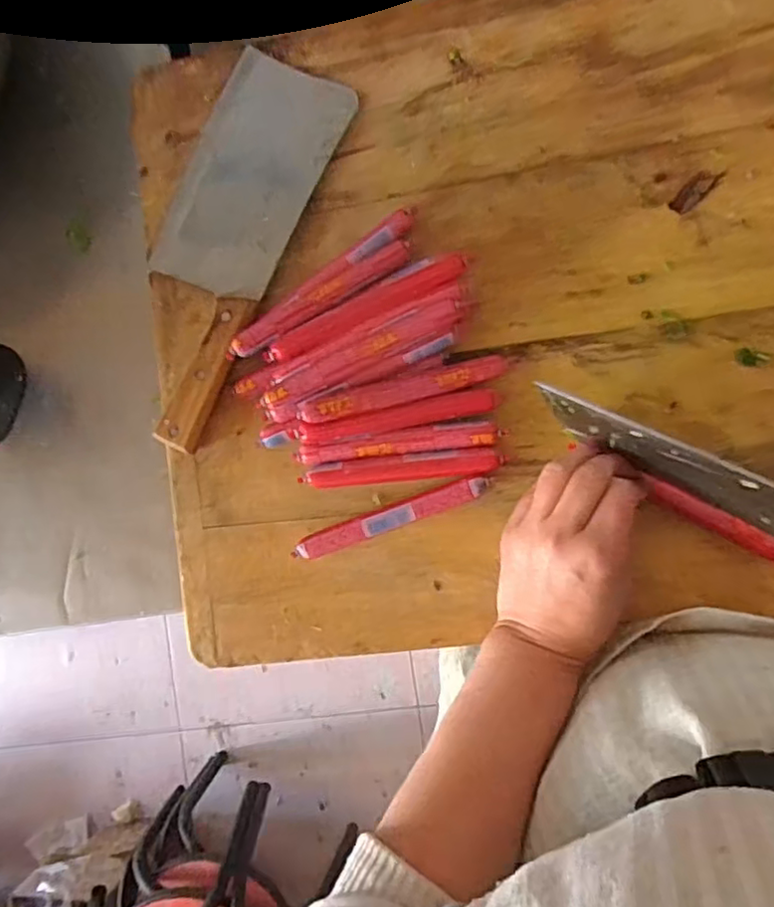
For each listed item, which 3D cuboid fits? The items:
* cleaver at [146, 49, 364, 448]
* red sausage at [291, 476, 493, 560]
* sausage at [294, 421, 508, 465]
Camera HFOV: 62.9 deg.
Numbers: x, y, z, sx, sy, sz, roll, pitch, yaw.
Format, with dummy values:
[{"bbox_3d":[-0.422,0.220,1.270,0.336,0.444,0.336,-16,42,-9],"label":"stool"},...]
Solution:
[{"bbox_3d":[-0.120,-0.148,0.448,0.093,0.020,0.273,25,90,7],"label":"cleaver"},{"bbox_3d":[0.003,0.042,0.421,0.135,0.018,0.017,-21,85,5],"label":"red sausage"},{"bbox_3d":[0.007,-0.007,0.425,0.137,0.014,0.017,-6,86,6],"label":"sausage"}]

